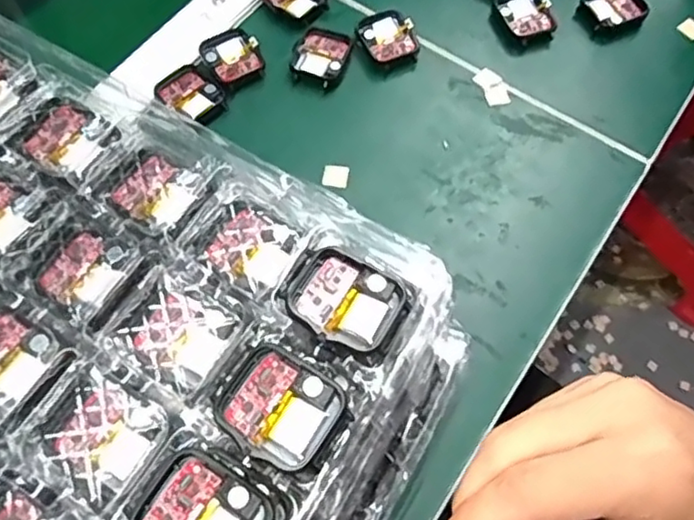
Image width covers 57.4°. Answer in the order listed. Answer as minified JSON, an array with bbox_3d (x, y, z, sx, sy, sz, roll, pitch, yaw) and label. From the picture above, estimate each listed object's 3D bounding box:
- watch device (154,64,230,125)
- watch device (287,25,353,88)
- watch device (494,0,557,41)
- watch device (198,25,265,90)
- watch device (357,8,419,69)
[{"bbox_3d":[-0.105,-0.110,0.431,0.034,0.011,0.043,-42,72,-18],"label":"watch device"},{"bbox_3d":[-0.019,-0.143,0.446,0.036,0.011,0.044,18,66,8],"label":"watch device"},{"bbox_3d":[0.132,-0.183,0.469,0.034,0.012,0.044,-24,67,-11],"label":"watch device"},{"bbox_3d":[-0.079,-0.141,0.444,0.036,0.011,0.044,-31,69,-14],"label":"watch device"},{"bbox_3d":[0.030,-0.157,0.452,0.037,0.013,0.044,-28,68,-13],"label":"watch device"}]

